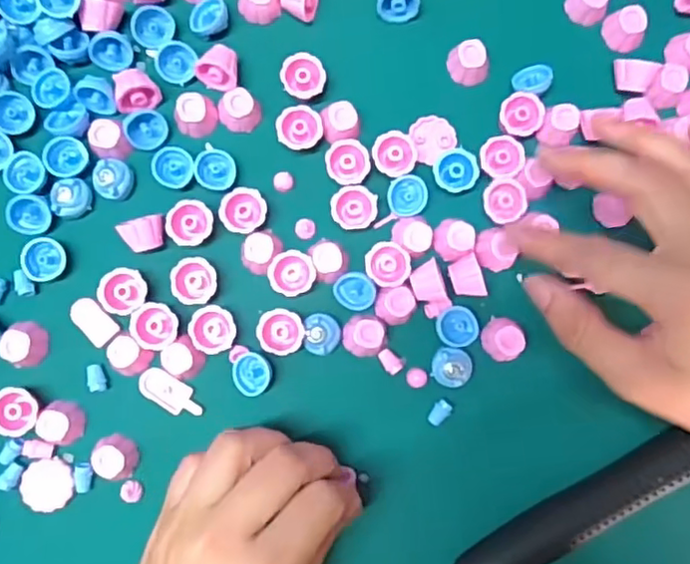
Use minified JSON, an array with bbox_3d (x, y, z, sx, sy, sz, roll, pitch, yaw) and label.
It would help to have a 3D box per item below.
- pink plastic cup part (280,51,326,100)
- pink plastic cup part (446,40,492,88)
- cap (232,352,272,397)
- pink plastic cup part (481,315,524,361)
[{"bbox_3d":[-0.020,-0.097,0.307,0.020,0.014,0.021,-6,89,-4],"label":"pink plastic cup part"},{"bbox_3d":[0.061,-0.106,0.311,0.021,0.017,0.017,36,87,-2],"label":"pink plastic cup part"},{"bbox_3d":[-0.043,0.043,0.296,0.018,0.008,0.019,0,89,-4],"label":"cap"},{"bbox_3d":[0.075,0.027,0.300,0.017,0.014,0.020,10,88,-3],"label":"pink plastic cup part"}]

